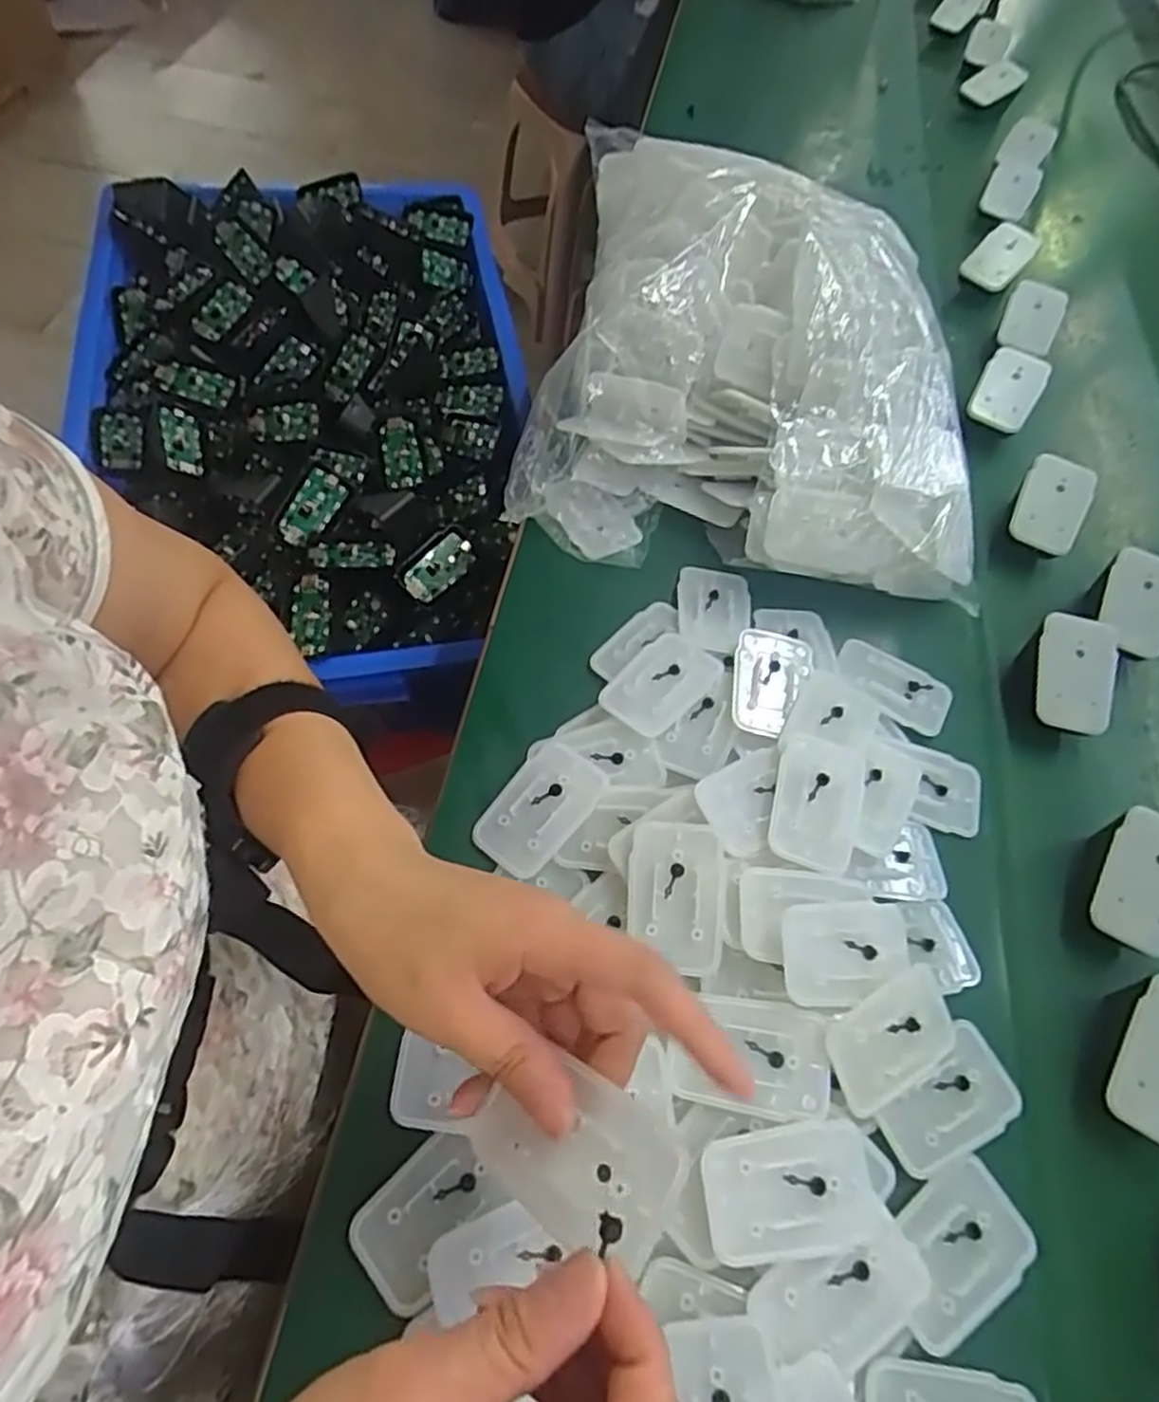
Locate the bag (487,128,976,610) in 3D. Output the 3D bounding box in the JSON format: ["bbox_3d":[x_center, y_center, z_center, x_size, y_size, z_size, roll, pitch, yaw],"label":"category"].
[{"bbox_3d":[0.125,-0.222,0.506,0.312,0.135,0.278,18,60,3],"label":"bag"}]

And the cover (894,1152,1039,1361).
[{"bbox_3d":[0.157,0.228,0.315,0.067,0.010,0.045,-26,67,-20],"label":"cover"}]

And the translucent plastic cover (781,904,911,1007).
[{"bbox_3d":[0.123,0.115,0.343,0.062,0.007,0.042,2,76,-11],"label":"translucent plastic cover"}]

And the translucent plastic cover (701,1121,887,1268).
[{"bbox_3d":[0.085,0.198,0.304,0.069,0.013,0.043,-2,61,-9],"label":"translucent plastic cover"}]

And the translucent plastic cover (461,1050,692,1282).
[{"bbox_3d":[-0.003,0.142,0.240,0.070,0.006,0.043,17,73,32],"label":"translucent plastic cover"}]

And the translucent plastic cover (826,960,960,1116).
[{"bbox_3d":[0.141,0.149,0.338,0.069,0.006,0.041,-23,85,-22],"label":"translucent plastic cover"}]

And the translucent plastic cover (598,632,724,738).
[{"bbox_3d":[0.046,-0.010,0.433,0.045,0.013,0.069,40,66,19],"label":"translucent plastic cover"}]

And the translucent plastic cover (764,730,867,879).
[{"bbox_3d":[0.122,0.052,0.387,0.046,0.006,0.070,22,66,-2],"label":"translucent plastic cover"}]

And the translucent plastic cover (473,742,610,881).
[{"bbox_3d":[-0.020,0.055,0.390,0.044,0.010,0.070,36,63,13],"label":"translucent plastic cover"}]

